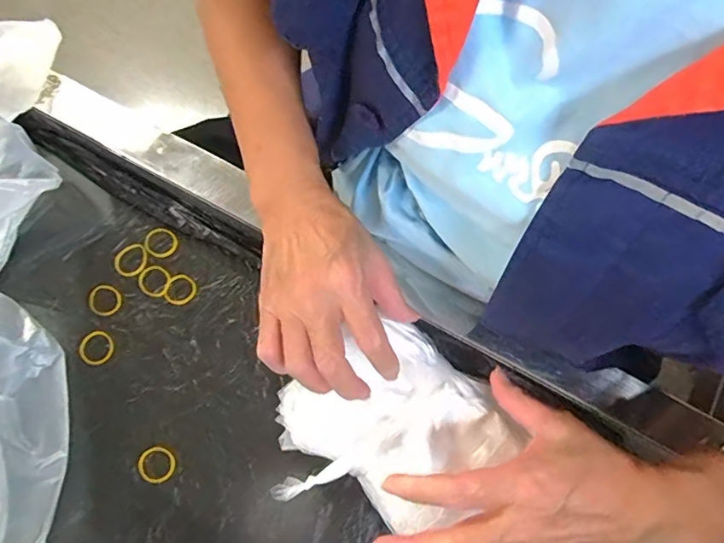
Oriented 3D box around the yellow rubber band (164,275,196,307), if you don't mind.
[{"bbox_3d":[-0.152,0.016,0.413,0.023,0.005,0.026,38,75,10],"label":"yellow rubber band"}]

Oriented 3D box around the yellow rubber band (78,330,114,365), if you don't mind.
[{"bbox_3d":[-0.210,0.061,0.394,0.025,0.009,0.027,23,73,6],"label":"yellow rubber band"}]

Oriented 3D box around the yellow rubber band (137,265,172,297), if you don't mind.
[{"bbox_3d":[-0.173,0.008,0.414,0.028,0.004,0.025,27,74,7],"label":"yellow rubber band"}]

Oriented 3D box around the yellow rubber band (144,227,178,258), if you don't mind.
[{"bbox_3d":[-0.173,-0.025,0.427,0.028,0.004,0.025,38,76,3],"label":"yellow rubber band"}]

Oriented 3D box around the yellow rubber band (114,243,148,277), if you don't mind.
[{"bbox_3d":[-0.195,-0.010,0.419,0.029,0.004,0.027,0,77,-1],"label":"yellow rubber band"}]

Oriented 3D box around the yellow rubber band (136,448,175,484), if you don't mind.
[{"bbox_3d":[-0.155,0.146,0.372,0.027,0.004,0.025,0,72,-1],"label":"yellow rubber band"}]

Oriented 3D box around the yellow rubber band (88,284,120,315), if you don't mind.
[{"bbox_3d":[-0.210,0.024,0.404,0.025,0.004,0.024,1,78,-3],"label":"yellow rubber band"}]

